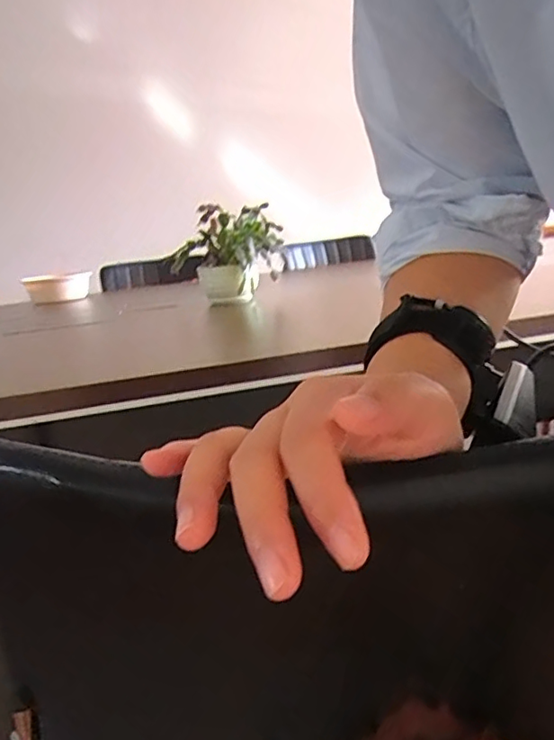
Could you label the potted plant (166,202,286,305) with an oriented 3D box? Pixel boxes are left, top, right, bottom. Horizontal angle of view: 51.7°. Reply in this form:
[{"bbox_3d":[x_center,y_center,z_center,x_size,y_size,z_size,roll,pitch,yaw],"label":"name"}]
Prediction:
[{"bbox_3d":[-0.111,-0.292,1.420,0.241,0.206,0.177,9,20,44],"label":"potted plant"}]

